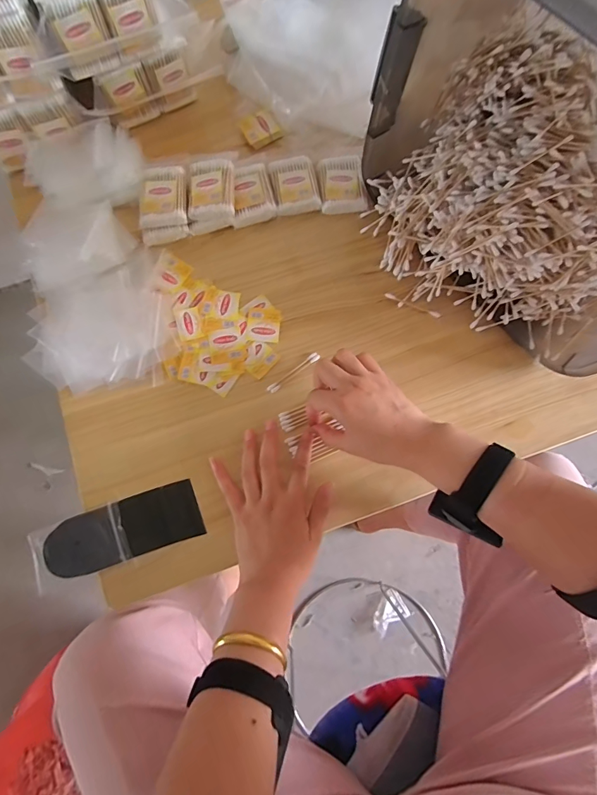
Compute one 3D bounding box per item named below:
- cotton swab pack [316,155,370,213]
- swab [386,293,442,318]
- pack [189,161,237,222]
[{"bbox_3d":[0.059,-0.276,0.507,0.061,0.017,0.072,-4,77,-2],"label":"cotton swab pack"},{"bbox_3d":[0.139,-0.112,0.478,0.071,0.005,0.008,23,78,5],"label":"swab"},{"bbox_3d":[-0.106,-0.257,0.483,0.056,0.021,0.069,-1,77,-1],"label":"pack"}]

